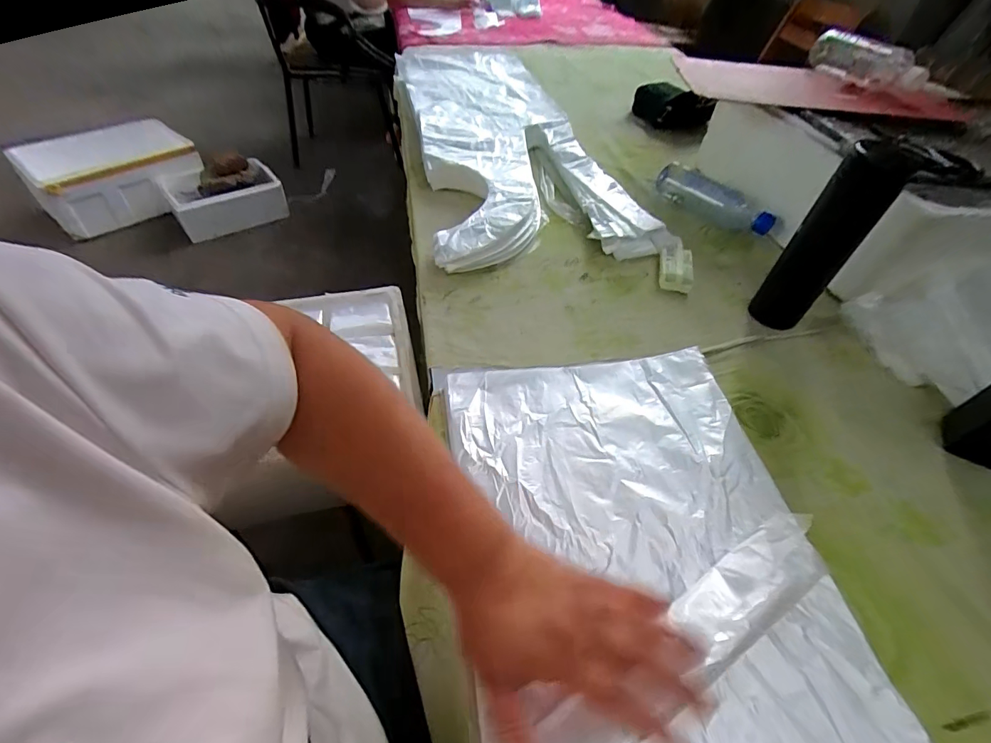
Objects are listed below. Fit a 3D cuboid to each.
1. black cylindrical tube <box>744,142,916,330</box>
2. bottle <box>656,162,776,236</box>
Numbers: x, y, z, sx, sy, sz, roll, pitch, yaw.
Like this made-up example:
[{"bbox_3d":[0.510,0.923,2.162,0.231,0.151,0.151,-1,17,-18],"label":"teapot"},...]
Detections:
[{"bbox_3d":[0.397,-0.155,0.541,0.071,0.220,0.064,-34,60,-30],"label":"black cylindrical tube"},{"bbox_3d":[0.378,-0.300,0.790,0.067,0.050,0.225,-31,58,-28],"label":"bottle"}]

